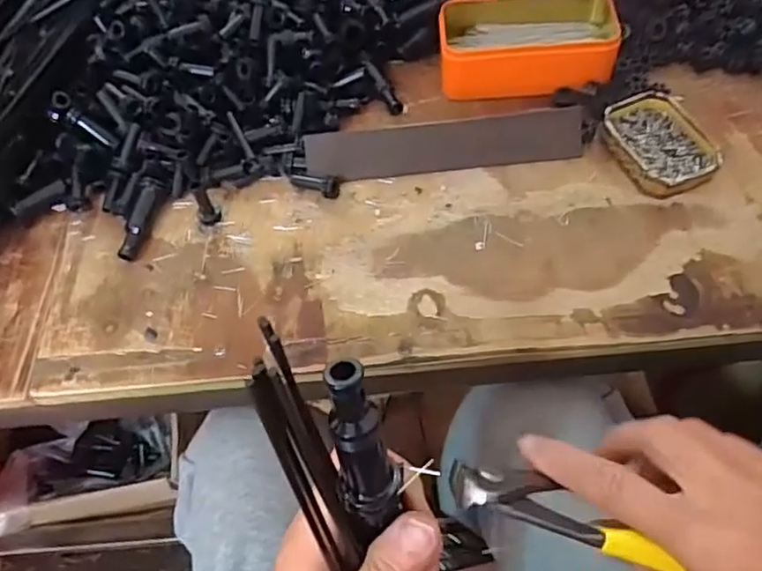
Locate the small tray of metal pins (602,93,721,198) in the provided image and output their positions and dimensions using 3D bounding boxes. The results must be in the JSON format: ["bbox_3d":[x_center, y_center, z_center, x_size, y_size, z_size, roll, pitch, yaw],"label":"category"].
[{"bbox_3d":[0.213,-0.110,0.474,0.062,0.024,0.092,-20,60,-7],"label":"small tray of metal pins"}]

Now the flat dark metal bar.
[{"bbox_3d":[0.049,-0.111,0.490,0.214,0.039,0.006,-5,18,4],"label":"flat dark metal bar"}]

